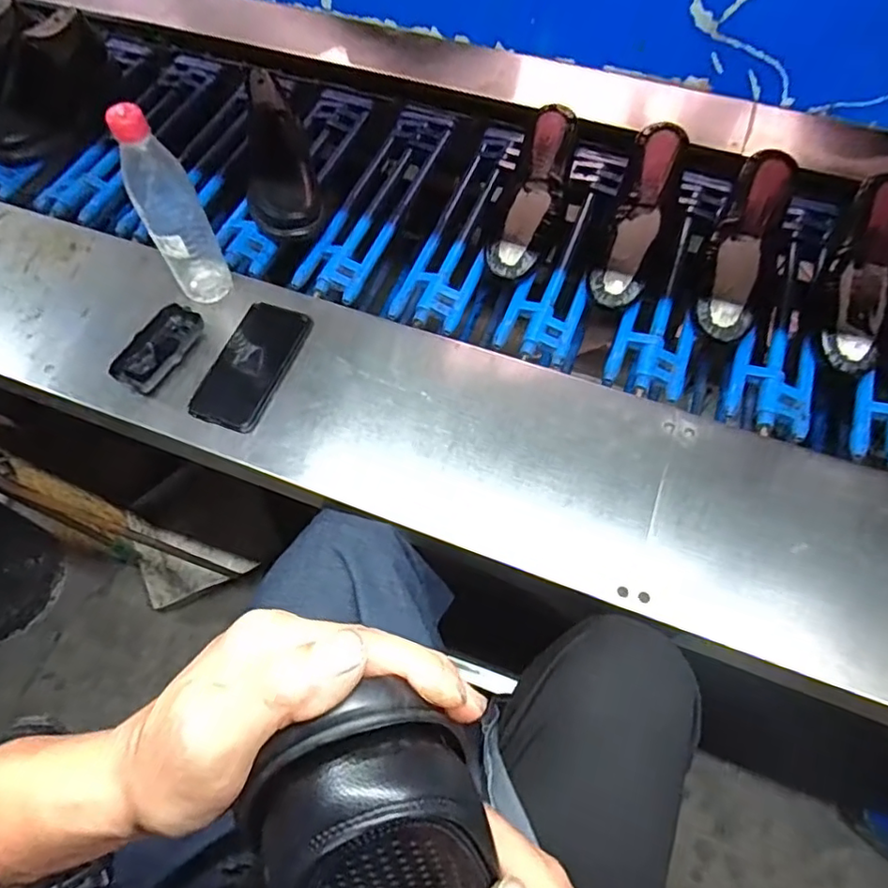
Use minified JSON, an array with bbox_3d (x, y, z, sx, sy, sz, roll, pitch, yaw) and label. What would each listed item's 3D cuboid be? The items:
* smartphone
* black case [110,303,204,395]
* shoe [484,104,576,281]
[{"bbox_3d":[-0.217,-0.093,0.657,0.086,0.017,0.170,16,65,9],"label":"smartphone"},{"bbox_3d":[-0.322,-0.109,0.662,0.056,0.026,0.109,20,66,11],"label":"black case"},{"bbox_3d":[0.121,-0.328,0.781,0.076,0.086,0.258,16,65,9],"label":"shoe"}]

